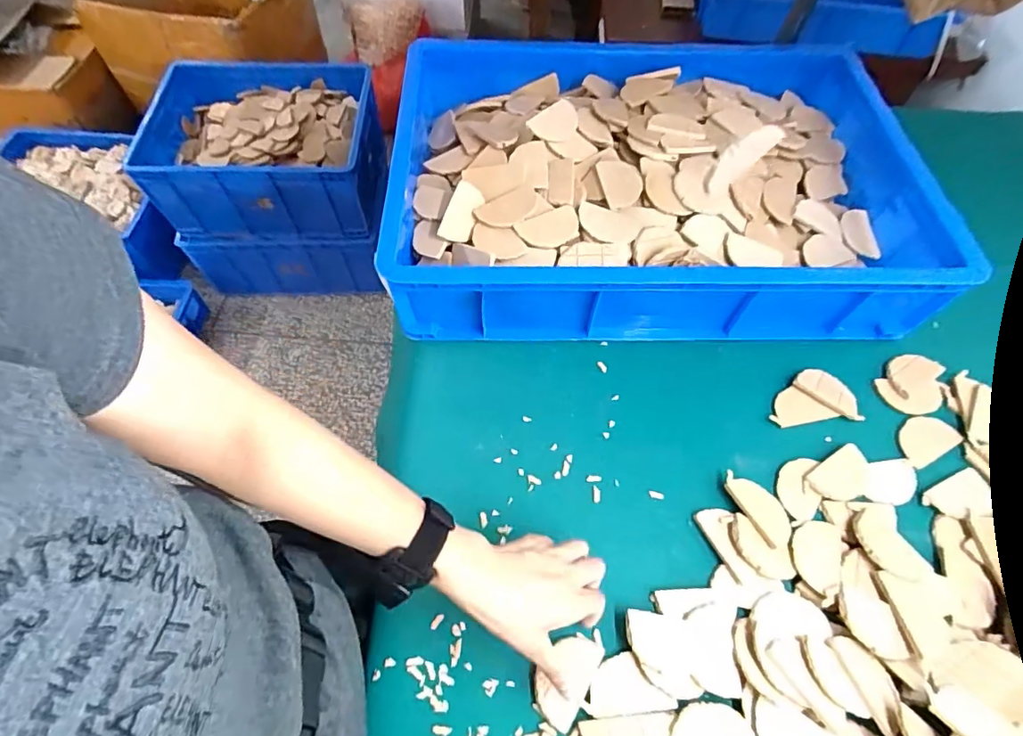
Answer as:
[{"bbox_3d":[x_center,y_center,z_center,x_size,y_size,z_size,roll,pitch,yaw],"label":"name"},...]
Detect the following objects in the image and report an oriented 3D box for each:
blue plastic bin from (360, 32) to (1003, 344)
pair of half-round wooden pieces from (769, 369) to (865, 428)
[{"bbox_3d":[0.171,-0.236,0.654,0.599,0.121,0.418,-1,60,-1],"label":"blue plastic bin"},{"bbox_3d":[0.327,0.032,0.565,0.099,0.009,0.059,-5,60,-4],"label":"pair of half-round wooden pieces"}]

